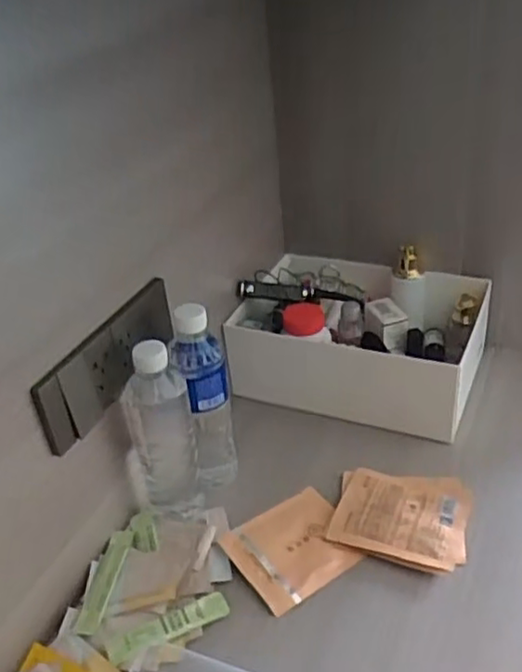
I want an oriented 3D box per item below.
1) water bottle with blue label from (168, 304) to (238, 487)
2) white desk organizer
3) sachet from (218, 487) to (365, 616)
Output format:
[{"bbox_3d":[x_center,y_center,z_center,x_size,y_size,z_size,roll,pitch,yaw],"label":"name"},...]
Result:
[{"bbox_3d":[-0.060,0.067,0.719,0.063,0.226,0.055,-6,36,-7],"label":"water bottle with blue label"},{"bbox_3d":[0.129,-0.008,0.877,0.294,0.106,0.205,13,38,19],"label":"white desk organizer"},{"bbox_3d":[0.034,0.211,0.685,0.119,0.013,0.100,-22,41,-27],"label":"sachet"}]

